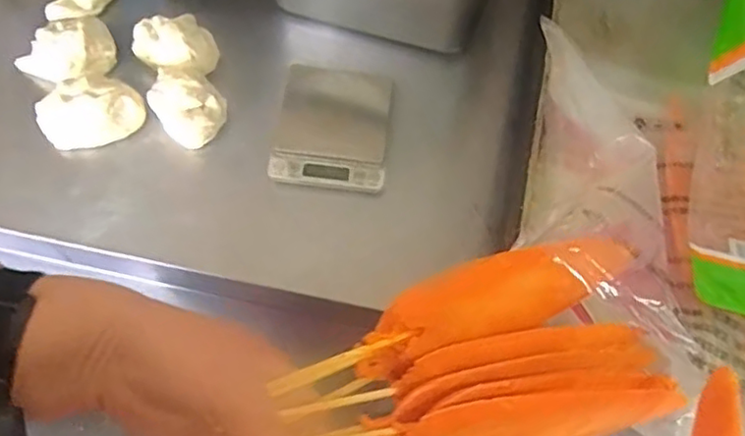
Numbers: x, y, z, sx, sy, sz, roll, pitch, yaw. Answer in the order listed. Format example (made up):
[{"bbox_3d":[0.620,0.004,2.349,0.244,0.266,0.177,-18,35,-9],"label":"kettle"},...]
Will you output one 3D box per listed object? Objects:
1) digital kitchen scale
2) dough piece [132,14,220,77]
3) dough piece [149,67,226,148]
[{"bbox_3d":[-0.036,-0.087,0.602,0.101,0.020,0.123,7,63,0],"label":"digital kitchen scale"},{"bbox_3d":[-0.190,-0.165,0.620,0.073,0.035,0.060,-20,66,-14],"label":"dough piece"},{"bbox_3d":[-0.170,-0.107,0.590,0.064,0.036,0.074,-32,69,-18],"label":"dough piece"}]

